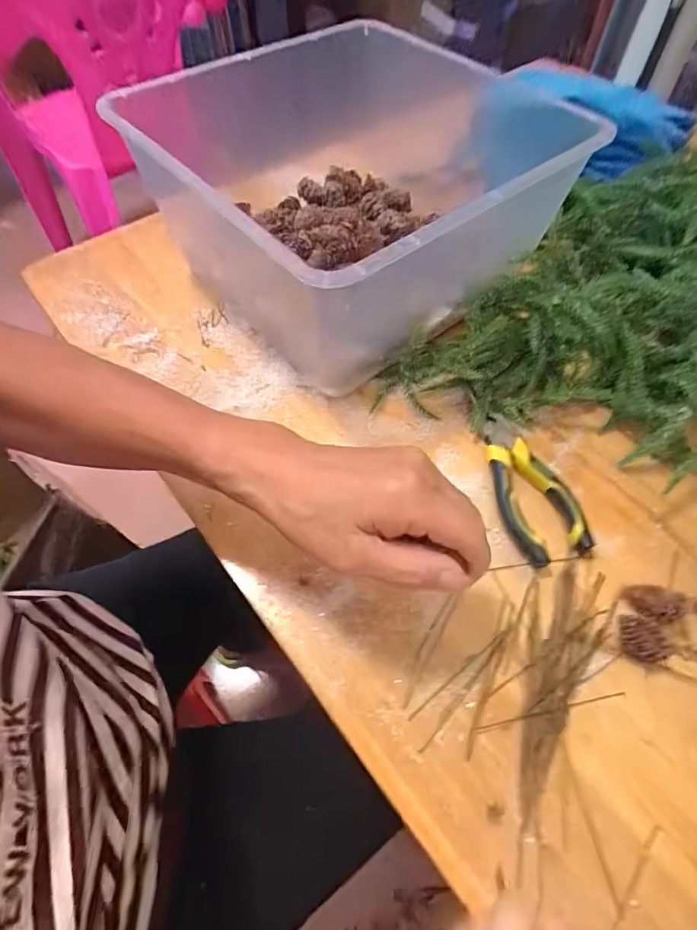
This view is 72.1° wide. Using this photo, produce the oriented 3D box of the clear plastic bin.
[{"bbox_3d":[-0.008,-0.222,0.417,0.251,0.151,0.281,-37,65,-20],"label":"clear plastic bin"}]

